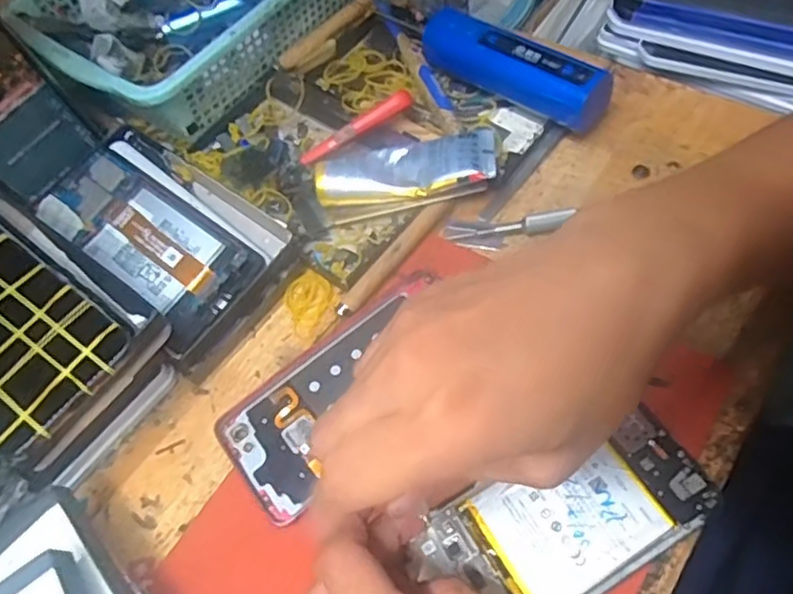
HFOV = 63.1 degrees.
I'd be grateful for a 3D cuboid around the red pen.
[{"bbox_3d":[-0.026,-0.112,0.431,0.083,0.012,0.010,-31,64,2],"label":"red pen"}]

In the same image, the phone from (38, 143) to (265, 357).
[{"bbox_3d":[-0.159,-0.038,0.407,0.156,0.015,0.070,35,71,25],"label":"phone"}]

